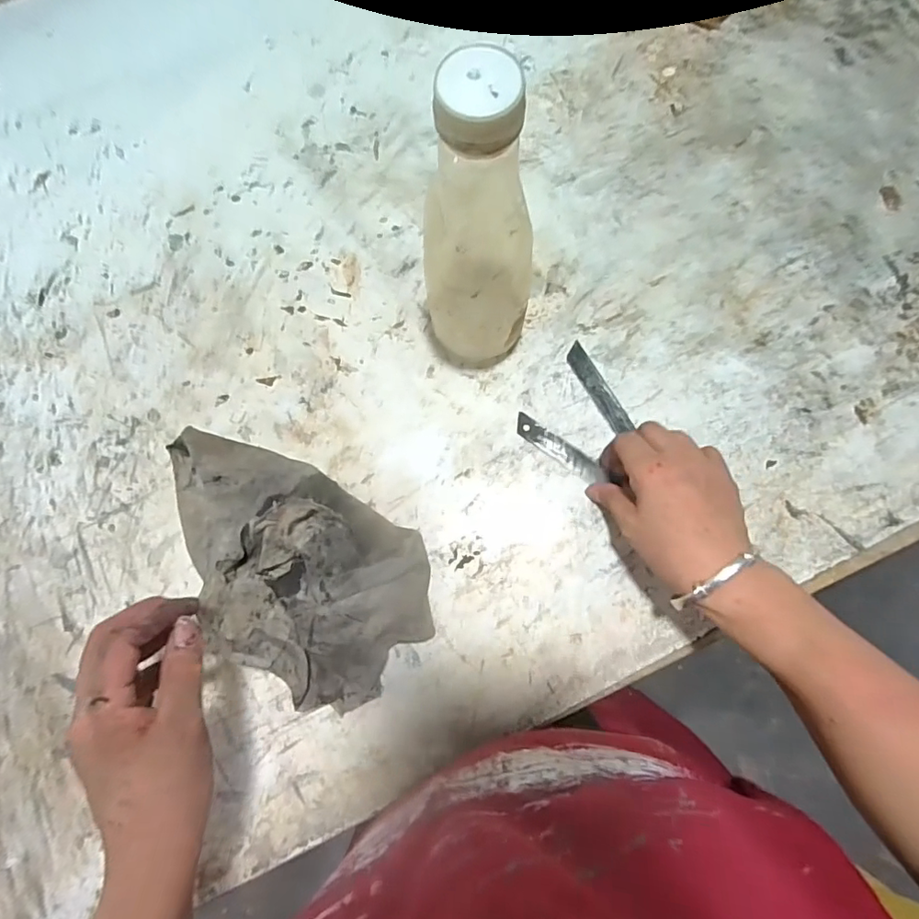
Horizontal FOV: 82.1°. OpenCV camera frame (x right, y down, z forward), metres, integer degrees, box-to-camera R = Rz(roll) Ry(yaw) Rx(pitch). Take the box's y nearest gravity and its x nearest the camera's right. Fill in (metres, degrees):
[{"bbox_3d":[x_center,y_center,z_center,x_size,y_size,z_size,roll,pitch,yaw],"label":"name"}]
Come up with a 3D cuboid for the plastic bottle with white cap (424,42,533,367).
[{"bbox_3d":[0.013,-0.123,0.334,0.071,0.233,0.055,9,78,3],"label":"plastic bottle with white cap"}]

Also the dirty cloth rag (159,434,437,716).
[{"bbox_3d":[-0.128,0.067,0.375,0.223,0.061,0.128,37,81,8],"label":"dirty cloth rag"}]

